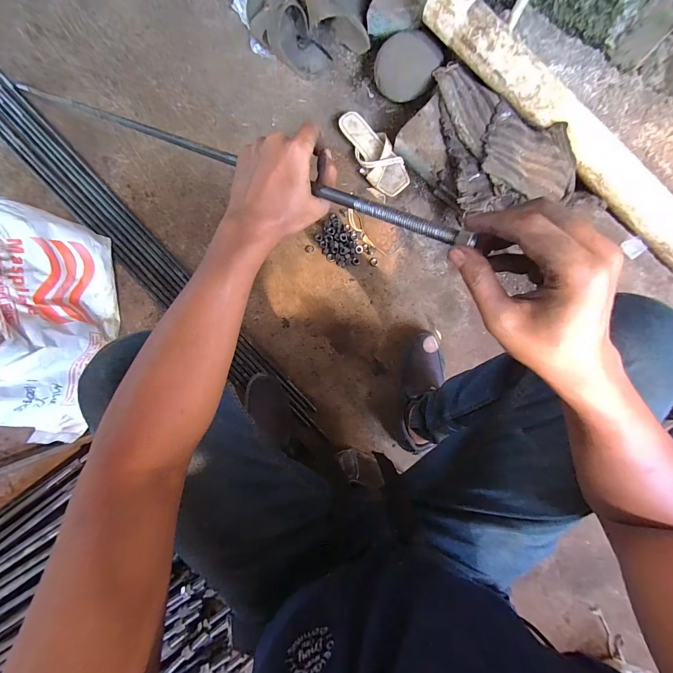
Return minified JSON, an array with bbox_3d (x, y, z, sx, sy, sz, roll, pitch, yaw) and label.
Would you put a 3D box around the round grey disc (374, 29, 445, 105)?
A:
[{"bbox_3d":[0.172,-0.675,0.790,0.141,0.014,0.154,0,102,1],"label":"round grey disc"}]

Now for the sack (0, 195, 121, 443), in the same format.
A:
[{"bbox_3d":[-0.606,-0.016,0.612,0.196,0.255,0.463,14,83,-1],"label":"sack"}]

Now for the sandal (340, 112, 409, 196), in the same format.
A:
[{"bbox_3d":[0.092,-0.460,0.796,0.098,0.035,0.242,-30,86,-5],"label":"sandal"}]

